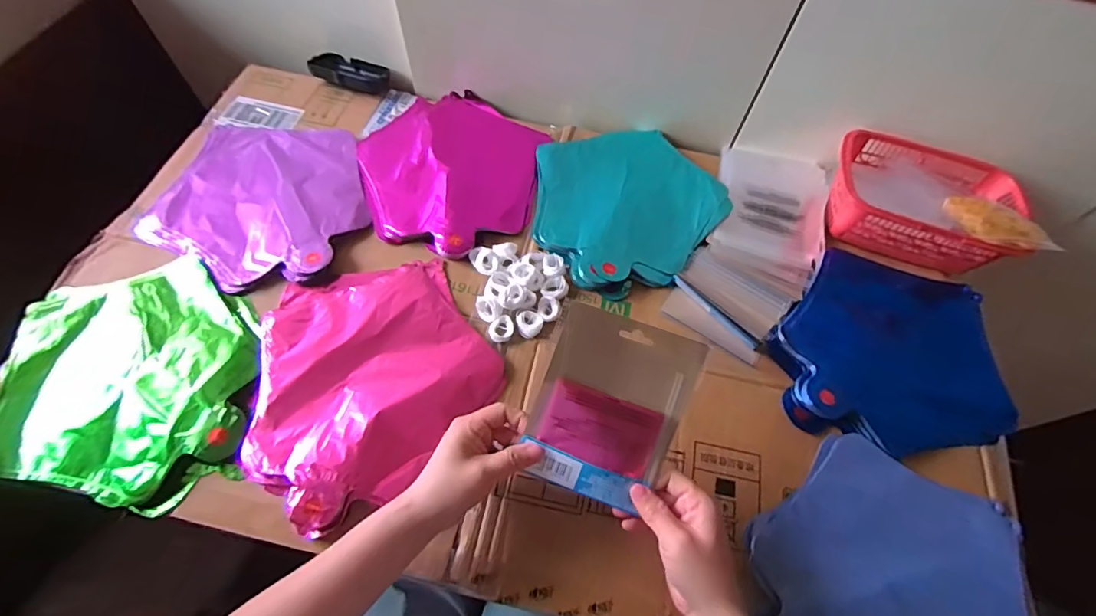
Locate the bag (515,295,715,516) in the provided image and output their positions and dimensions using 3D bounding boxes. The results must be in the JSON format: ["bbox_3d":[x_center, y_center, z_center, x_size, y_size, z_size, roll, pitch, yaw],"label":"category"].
[{"bbox_3d":[0.049,0.081,0.400,0.112,0.018,0.146,19,98,-1],"label":"bag"}]

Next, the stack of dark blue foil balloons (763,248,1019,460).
[{"bbox_3d":[0.368,0.041,0.539,0.233,0.036,0.230,17,63,5],"label":"stack of dark blue foil balloons"}]

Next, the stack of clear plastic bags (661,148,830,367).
[{"bbox_3d":[0.260,-0.086,0.608,0.145,0.016,0.326,24,64,8],"label":"stack of clear plastic bags"}]

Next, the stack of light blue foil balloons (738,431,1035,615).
[{"bbox_3d":[0.304,0.247,0.427,0.243,0.010,0.228,28,64,11],"label":"stack of light blue foil balloons"}]

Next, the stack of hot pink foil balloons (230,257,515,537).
[{"bbox_3d":[-0.184,0.057,0.489,0.235,0.016,0.237,-31,68,-18],"label":"stack of hot pink foil balloons"}]

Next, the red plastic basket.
[{"bbox_3d":[0.453,-0.133,0.607,0.218,0.064,0.151,20,63,7],"label":"red plastic basket"}]

